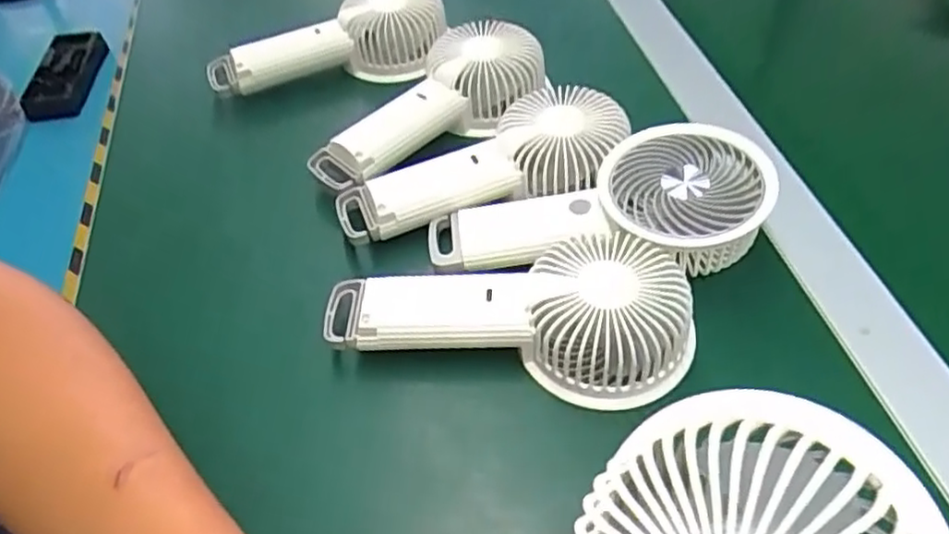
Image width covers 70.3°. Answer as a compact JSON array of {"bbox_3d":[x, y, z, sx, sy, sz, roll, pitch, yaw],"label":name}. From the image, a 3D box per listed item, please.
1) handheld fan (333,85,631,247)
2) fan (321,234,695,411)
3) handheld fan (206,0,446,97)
[{"bbox_3d":[0.002,-0.065,0.408,0.172,0.037,0.079,-14,50,-5],"label":"handheld fan"},{"bbox_3d":[0.017,0.016,0.341,0.175,0.039,0.079,8,52,12],"label":"fan"},{"bbox_3d":[-0.110,-0.170,0.510,0.174,0.040,0.079,-9,50,-2],"label":"handheld fan"}]

